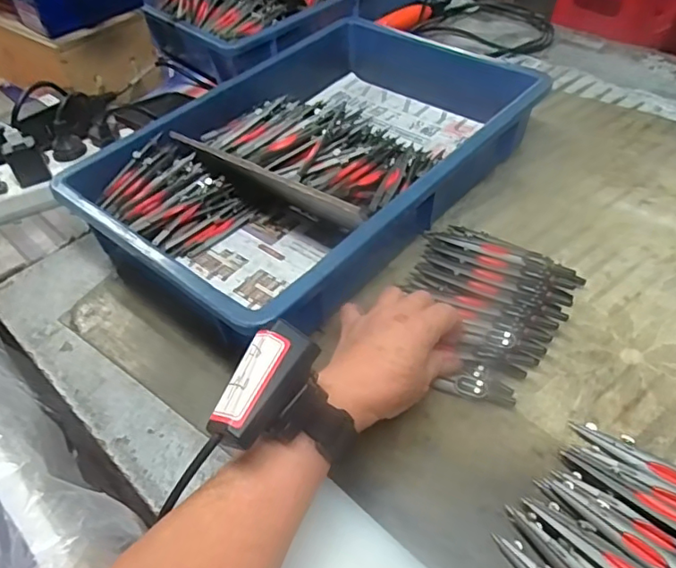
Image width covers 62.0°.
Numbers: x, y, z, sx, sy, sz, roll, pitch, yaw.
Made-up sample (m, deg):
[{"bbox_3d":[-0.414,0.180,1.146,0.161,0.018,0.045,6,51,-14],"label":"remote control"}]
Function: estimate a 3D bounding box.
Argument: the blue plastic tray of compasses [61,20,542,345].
[{"bbox_3d":[-0.019,-0.134,0.577,0.291,0.075,0.436,31,57,29],"label":"blue plastic tray of compasses"}]

